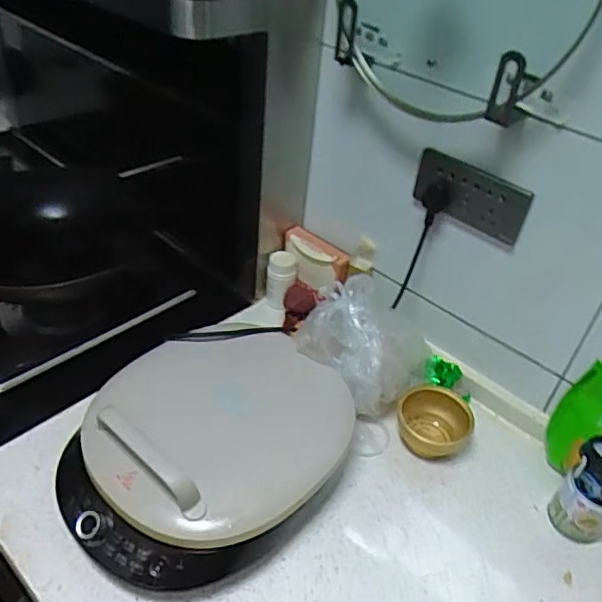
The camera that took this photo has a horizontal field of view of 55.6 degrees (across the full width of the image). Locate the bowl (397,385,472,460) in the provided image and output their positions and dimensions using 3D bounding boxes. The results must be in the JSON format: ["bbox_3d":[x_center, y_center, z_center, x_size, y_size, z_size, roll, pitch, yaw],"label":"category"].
[{"bbox_3d":[0.182,0.169,0.788,0.092,0.048,0.102,35,48,29],"label":"bowl"}]

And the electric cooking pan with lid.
[{"bbox_3d":[-0.112,0.171,0.686,0.282,0.129,0.326,28,43,25],"label":"electric cooking pan with lid"}]

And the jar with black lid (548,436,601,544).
[{"bbox_3d":[0.351,0.225,0.675,0.074,0.130,0.069,3,41,-3],"label":"jar with black lid"}]

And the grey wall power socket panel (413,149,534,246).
[{"bbox_3d":[0.214,-0.134,0.729,0.151,0.084,0.017,27,42,23],"label":"grey wall power socket panel"}]

